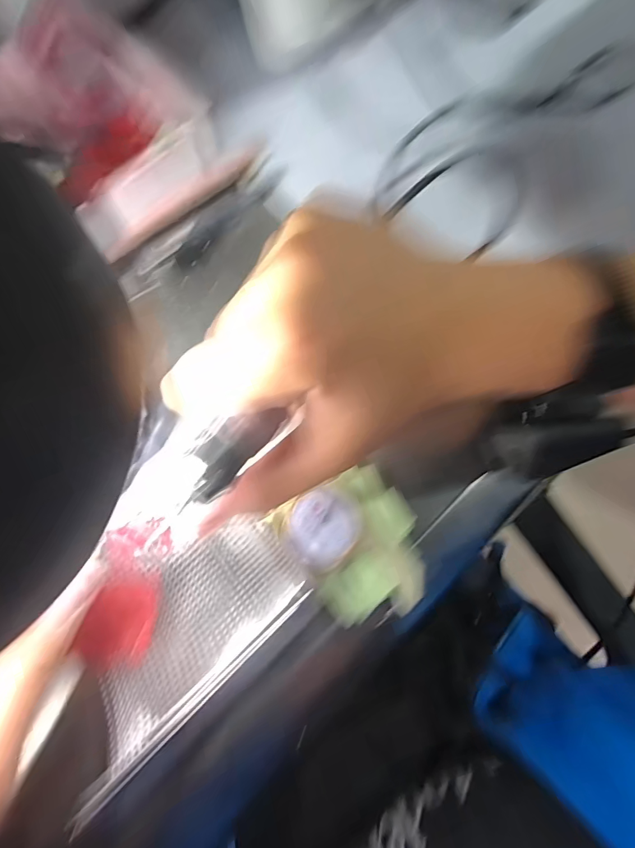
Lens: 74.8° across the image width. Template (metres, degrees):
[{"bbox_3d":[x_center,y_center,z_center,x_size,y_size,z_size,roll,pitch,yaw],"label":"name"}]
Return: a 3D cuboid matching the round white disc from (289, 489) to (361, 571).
[{"bbox_3d":[0.004,0.052,0.208,0.034,0.010,0.036,0,75,0],"label":"round white disc"}]

